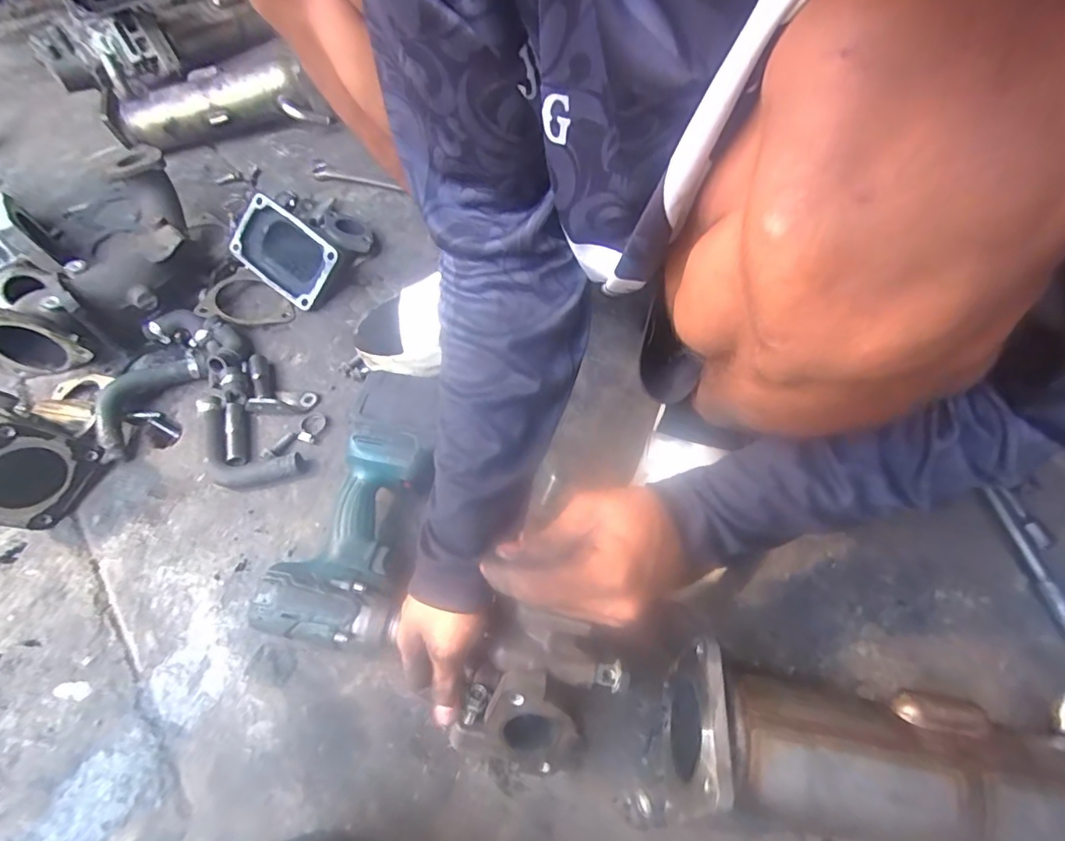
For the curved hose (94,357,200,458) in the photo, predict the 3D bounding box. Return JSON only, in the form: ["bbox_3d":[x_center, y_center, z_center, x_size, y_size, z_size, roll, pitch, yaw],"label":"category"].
[{"bbox_3d":[-0.481,-0.027,0.646,0.058,0.031,0.144,17,60,14],"label":"curved hose"}]

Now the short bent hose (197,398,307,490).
[{"bbox_3d":[-0.339,0.037,0.606,0.153,0.036,0.074,27,61,19],"label":"short bent hose"}]

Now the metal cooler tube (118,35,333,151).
[{"bbox_3d":[-0.543,-0.558,0.932,0.331,0.124,0.112,-15,55,-13],"label":"metal cooler tube"}]

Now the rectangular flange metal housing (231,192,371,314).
[{"bbox_3d":[-0.322,-0.260,0.757,0.165,0.077,0.163,34,64,23],"label":"rectangular flange metal housing"}]

